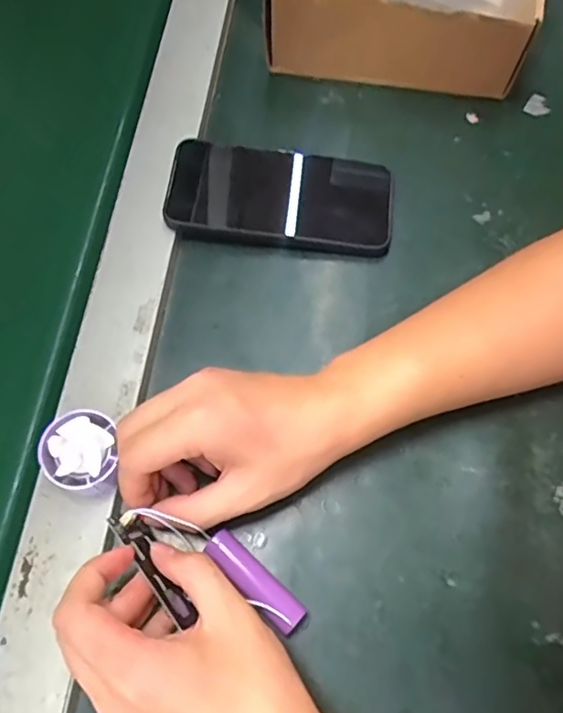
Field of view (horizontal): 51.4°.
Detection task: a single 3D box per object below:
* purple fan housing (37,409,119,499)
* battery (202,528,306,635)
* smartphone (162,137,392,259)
[{"bbox_3d":[-0.117,0.057,0.342,0.041,0.034,0.045,-3,68,-2],"label":"purple fan housing"},{"bbox_3d":[-0.015,0.125,0.328,0.065,0.017,0.017,42,73,18],"label":"battery"},{"bbox_3d":[0.000,-0.118,0.429,0.160,0.013,0.080,6,68,2],"label":"smartphone"}]

